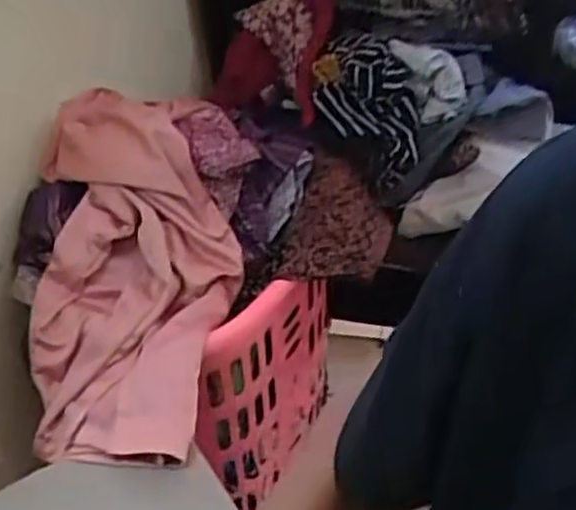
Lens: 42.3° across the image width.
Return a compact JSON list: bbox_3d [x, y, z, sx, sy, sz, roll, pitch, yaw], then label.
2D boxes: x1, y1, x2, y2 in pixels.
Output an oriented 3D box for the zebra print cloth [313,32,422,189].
[{"bbox_3d":[0.145,-0.272,1.380,0.182,0.194,0.224,-2,38,6],"label":"zebra print cloth"}]

